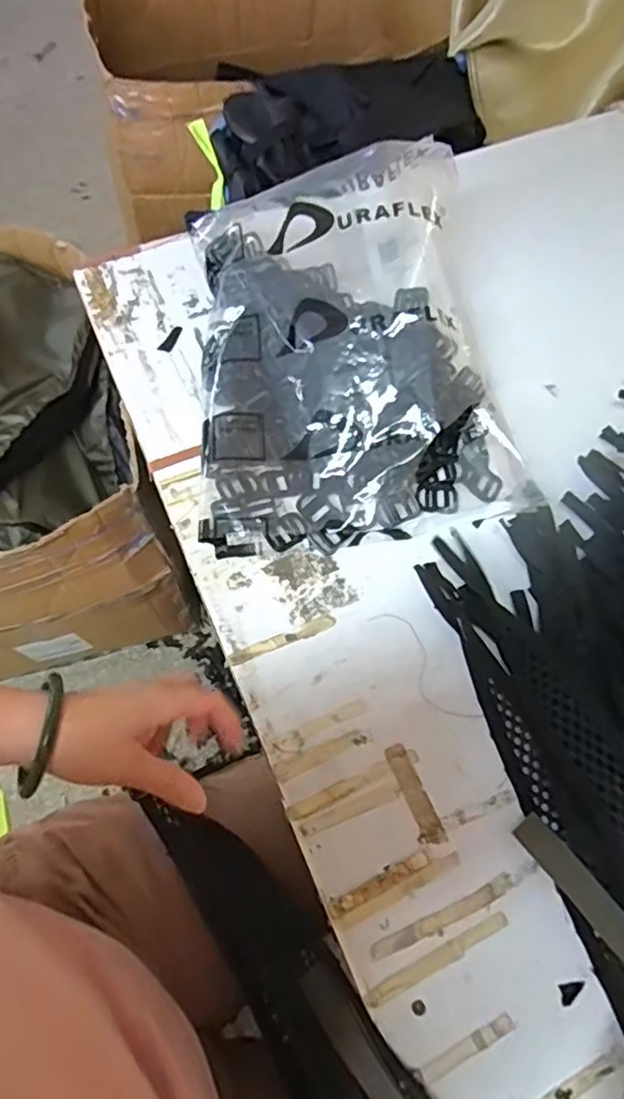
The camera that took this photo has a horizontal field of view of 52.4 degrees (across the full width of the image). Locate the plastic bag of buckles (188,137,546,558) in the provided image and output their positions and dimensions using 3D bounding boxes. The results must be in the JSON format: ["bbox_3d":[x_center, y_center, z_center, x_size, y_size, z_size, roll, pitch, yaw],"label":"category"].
[{"bbox_3d":[0.031,-0.174,0.539,0.253,0.125,0.317,-4,65,-4],"label":"plastic bag of buckles"}]

